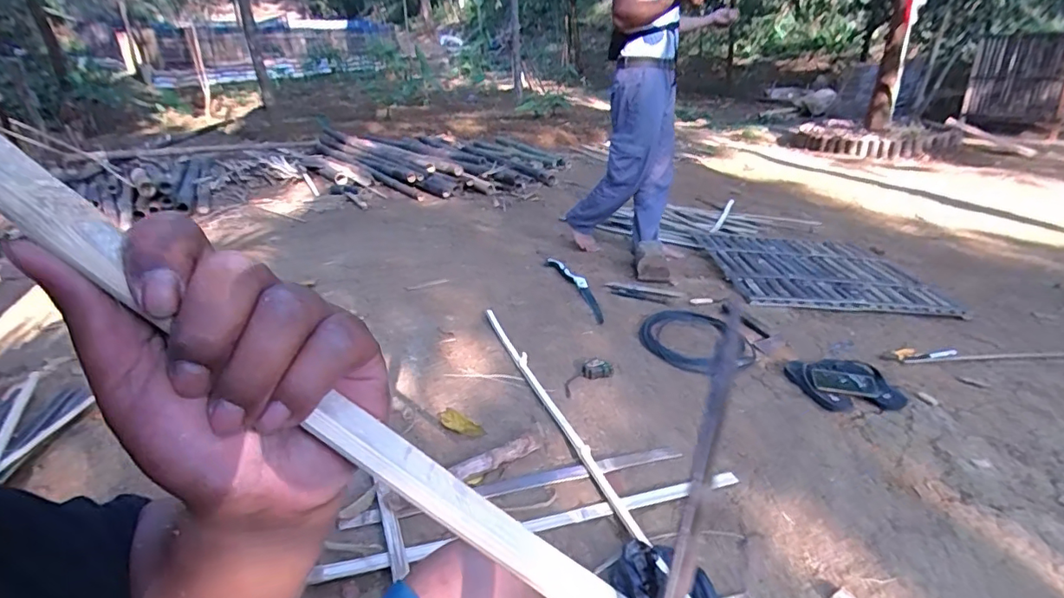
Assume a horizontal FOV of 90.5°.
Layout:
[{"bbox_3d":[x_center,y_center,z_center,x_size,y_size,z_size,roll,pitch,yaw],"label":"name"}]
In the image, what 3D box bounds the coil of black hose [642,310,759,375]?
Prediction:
[{"bbox_3d":[0.531,0.140,1.763,0.337,0.041,0.385,-6,26,-18],"label":"coil of black hose"}]

